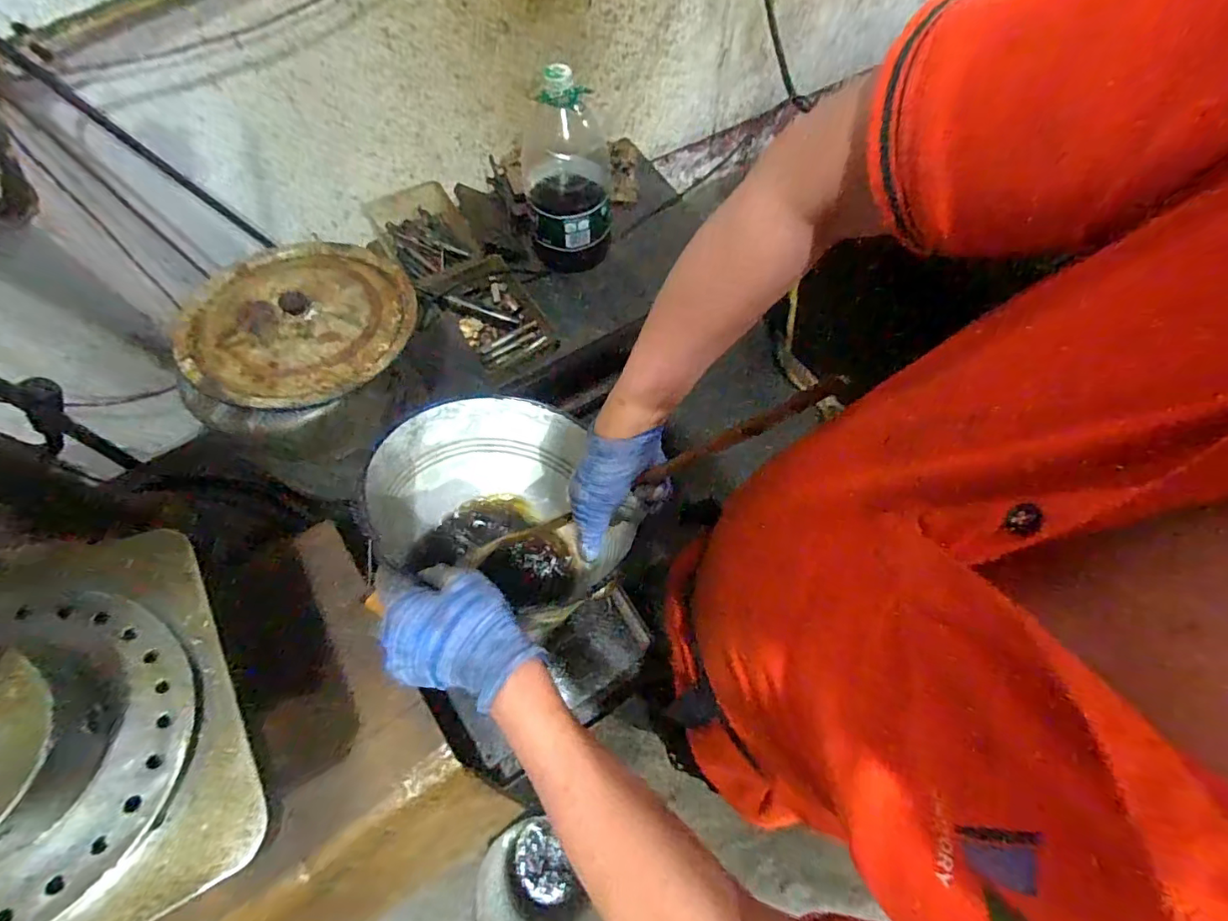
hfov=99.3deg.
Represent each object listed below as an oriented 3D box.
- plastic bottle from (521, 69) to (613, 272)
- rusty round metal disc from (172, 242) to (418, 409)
[{"bbox_3d":[-0.091,-0.568,1.022,0.173,0.356,0.182,-2,67,-3],"label":"plastic bottle"},{"bbox_3d":[-0.364,-0.166,0.609,0.240,0.033,0.248,1,67,-2],"label":"rusty round metal disc"}]

